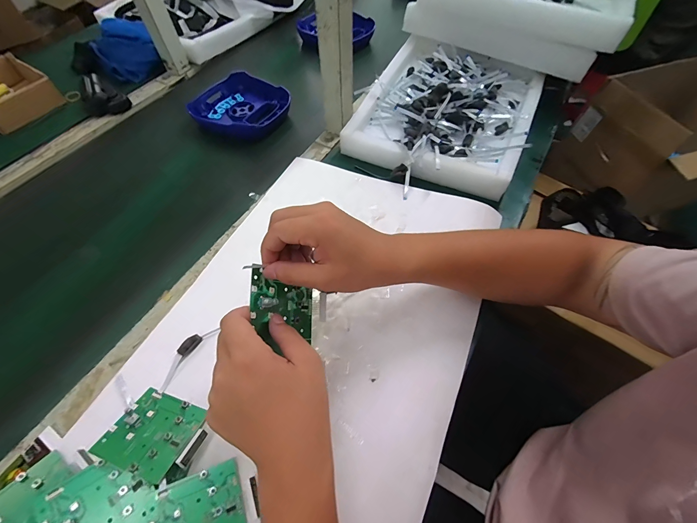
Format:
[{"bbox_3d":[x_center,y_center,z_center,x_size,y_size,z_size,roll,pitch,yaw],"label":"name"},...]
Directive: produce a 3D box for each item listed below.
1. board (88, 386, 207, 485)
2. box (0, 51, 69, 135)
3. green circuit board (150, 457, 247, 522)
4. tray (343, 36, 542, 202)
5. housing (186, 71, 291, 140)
[{"bbox_3d":[-0.203,0.176,0.324,0.079,0.013,0.074,18,38,10],"label":"board"},{"bbox_3d":[-0.706,-0.347,0.637,0.172,0.053,0.139,30,64,18],"label":"box"},{"bbox_3d":[-0.138,0.241,0.288,0.078,0.010,0.077,-13,60,-23],"label":"green circuit board"},{"bbox_3d":[0.174,-0.277,0.566,0.290,0.078,0.332,20,61,13],"label":"tray"},{"bbox_3d":[-0.211,-0.313,0.629,0.189,0.040,0.153,25,62,16],"label":"housing"}]

